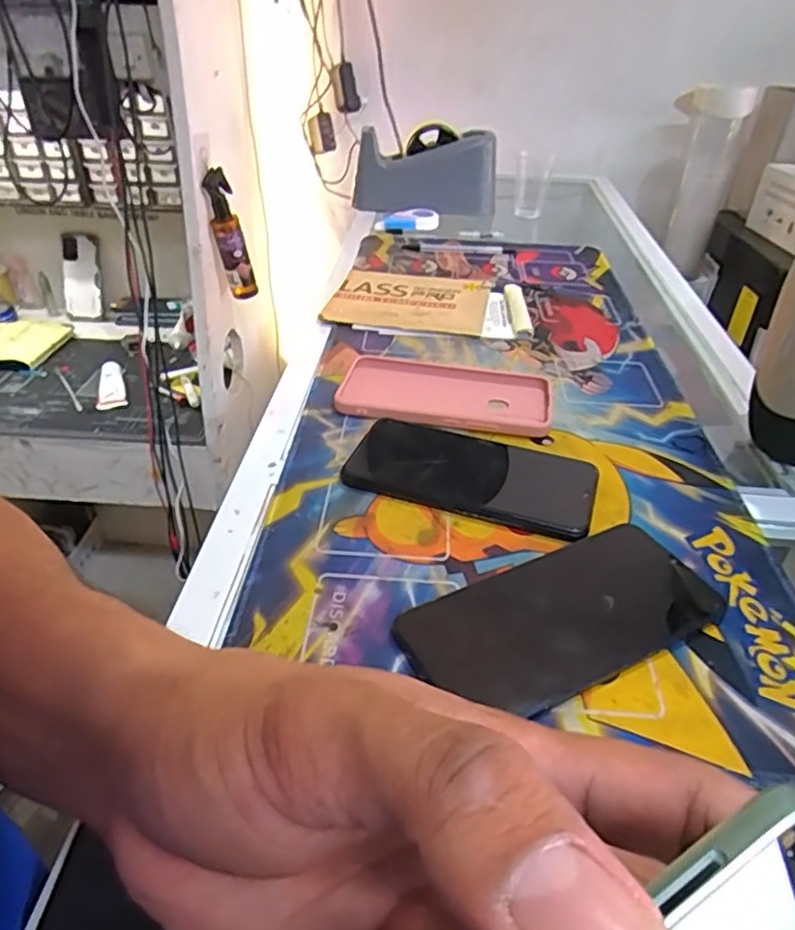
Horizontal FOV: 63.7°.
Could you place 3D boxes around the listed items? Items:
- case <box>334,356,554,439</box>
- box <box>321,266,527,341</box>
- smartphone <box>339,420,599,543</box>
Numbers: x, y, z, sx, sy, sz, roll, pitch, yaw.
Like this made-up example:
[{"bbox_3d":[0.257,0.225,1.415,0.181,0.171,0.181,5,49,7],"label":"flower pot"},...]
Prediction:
[{"bbox_3d":[0.037,-0.056,0.504,0.163,0.008,0.089,8,37,8],"label":"case"},{"bbox_3d":[0.032,-0.166,0.656,0.196,0.010,0.136,8,37,7],"label":"box"},{"bbox_3d":[0.049,0.006,0.424,0.156,0.010,0.079,15,38,16],"label":"smartphone"}]

